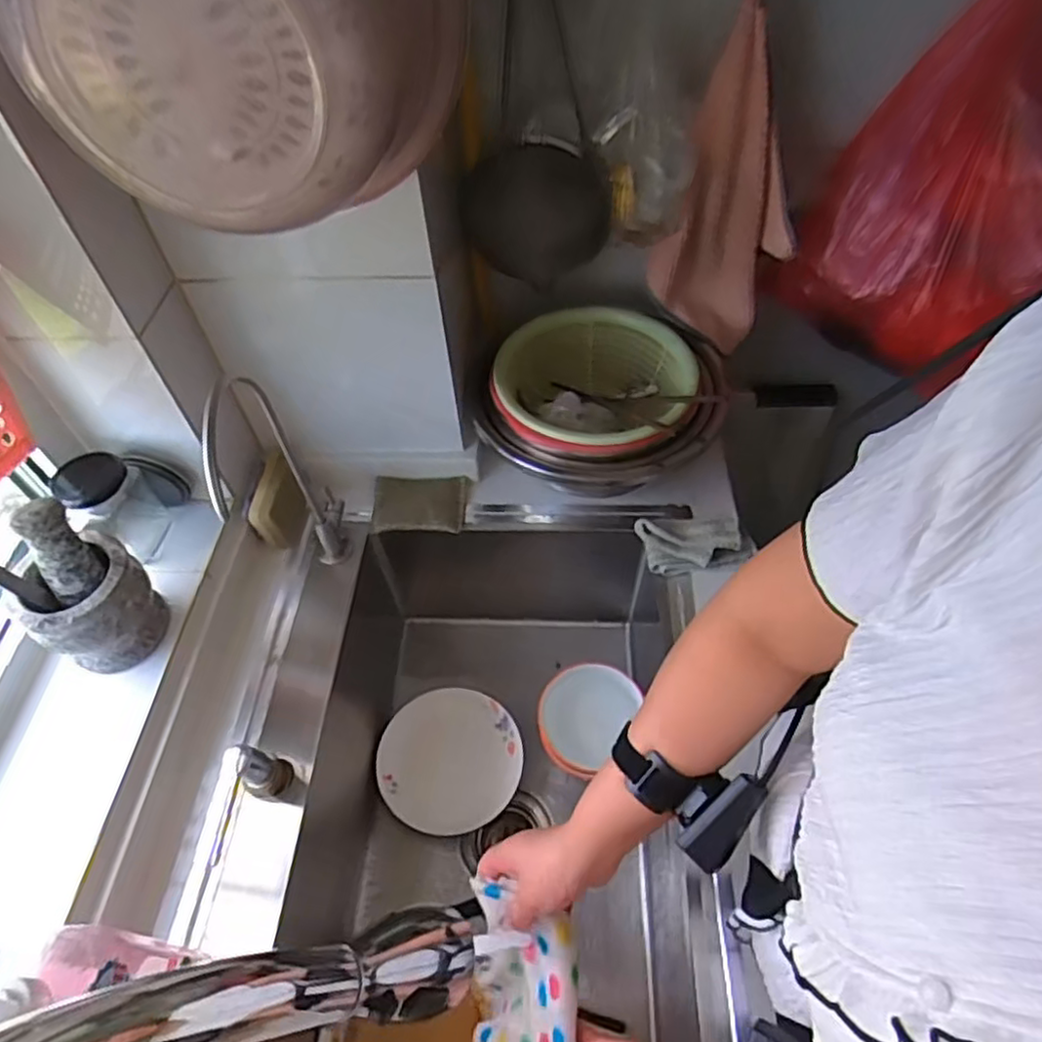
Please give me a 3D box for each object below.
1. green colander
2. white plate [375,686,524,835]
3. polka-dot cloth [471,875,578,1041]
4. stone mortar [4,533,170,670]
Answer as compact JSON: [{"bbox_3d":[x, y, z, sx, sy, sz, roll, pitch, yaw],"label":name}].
[{"bbox_3d":[0.089,-0.152,0.819,0.239,0.091,0.240,-1,53,1],"label":"green colander"},{"bbox_3d":[-0.088,0.292,0.822,0.165,0.028,0.166,-1,53,1],"label":"white plate"},{"bbox_3d":[-0.001,0.382,0.533,0.087,0.124,0.142,5,53,5],"label":"polka-dot cloth"},{"bbox_3d":[-0.394,0.084,0.629,0.084,0.104,0.101,31,60,23],"label":"stone mortar"}]

